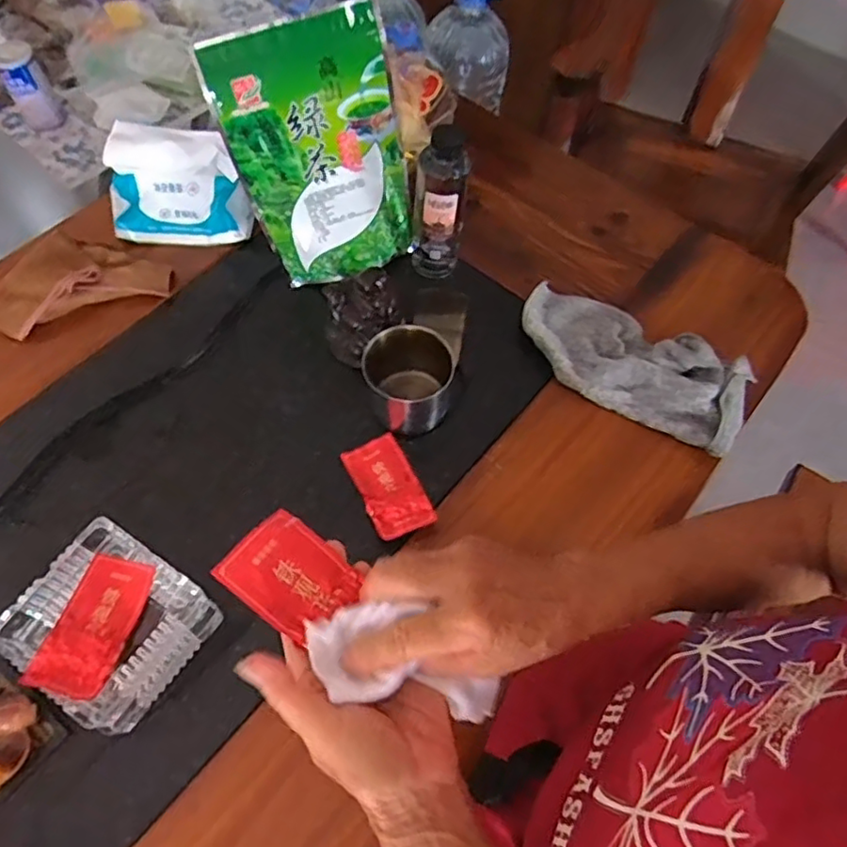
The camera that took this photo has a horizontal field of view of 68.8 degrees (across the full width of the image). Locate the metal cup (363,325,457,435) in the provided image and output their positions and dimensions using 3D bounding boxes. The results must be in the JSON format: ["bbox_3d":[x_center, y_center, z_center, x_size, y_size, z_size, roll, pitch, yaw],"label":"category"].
[{"bbox_3d":[-0.014,-0.045,0.626,0.081,0.082,0.077,1,62,-2],"label":"metal cup"}]

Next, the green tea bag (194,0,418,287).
[{"bbox_3d":[-0.105,-0.261,0.642,0.178,0.254,0.099,-10,62,-7],"label":"green tea bag"}]

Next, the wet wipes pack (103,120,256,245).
[{"bbox_3d":[-0.283,-0.279,0.724,0.159,0.126,0.055,1,34,3],"label":"wet wipes pack"}]

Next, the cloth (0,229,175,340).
[{"bbox_3d":[-0.394,-0.166,0.698,0.196,0.035,0.113,-21,64,-13],"label":"cloth"}]

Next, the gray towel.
[{"bbox_3d":[0.219,-0.068,0.662,0.245,0.049,0.112,26,64,12],"label":"gray towel"}]

